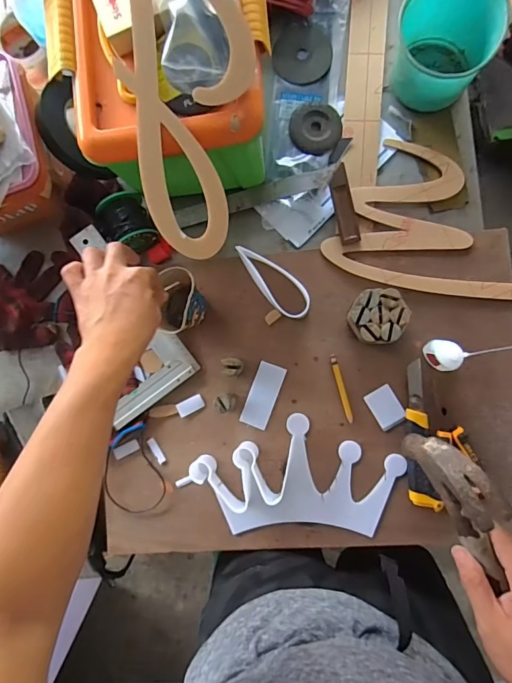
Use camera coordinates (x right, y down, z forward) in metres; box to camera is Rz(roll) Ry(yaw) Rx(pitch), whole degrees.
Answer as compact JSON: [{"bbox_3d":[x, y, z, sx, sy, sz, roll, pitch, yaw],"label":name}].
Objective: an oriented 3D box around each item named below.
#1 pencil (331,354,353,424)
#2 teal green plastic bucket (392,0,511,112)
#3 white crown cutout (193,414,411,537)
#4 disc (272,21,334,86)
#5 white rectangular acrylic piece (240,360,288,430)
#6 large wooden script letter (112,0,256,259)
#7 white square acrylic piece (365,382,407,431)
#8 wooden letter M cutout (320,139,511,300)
[{"bbox_3d":[0.121,0.066,0.598,0.010,0.004,0.097,-15,85,6],"label":"pencil"},{"bbox_3d":[0.247,-0.385,0.561,0.108,0.103,0.120,8,88,8],"label":"teal green plastic bucket"},{"bbox_3d":[0.055,0.188,0.586,0.282,0.034,0.154,-1,86,7],"label":"white crown cutout"},{"bbox_3d":[0.069,-0.428,0.634,0.086,0.004,0.093,0,87,7],"label":"disc"},{"bbox_3d":[0.011,0.078,0.613,0.041,0.005,0.092,20,89,8],"label":"white rectangular acrylic piece"},{"bbox_3d":[-0.083,-0.257,0.451,0.145,0.012,0.315,9,103,2],"label":"large wooden script letter"},{"bbox_3d":[0.180,0.092,0.591,0.039,0.007,0.054,-30,84,5],"label":"white square acrylic piece"},{"bbox_3d":[0.256,-0.154,0.588,0.262,0.010,0.208,27,90,8],"label":"wooden letter M cutout"}]

